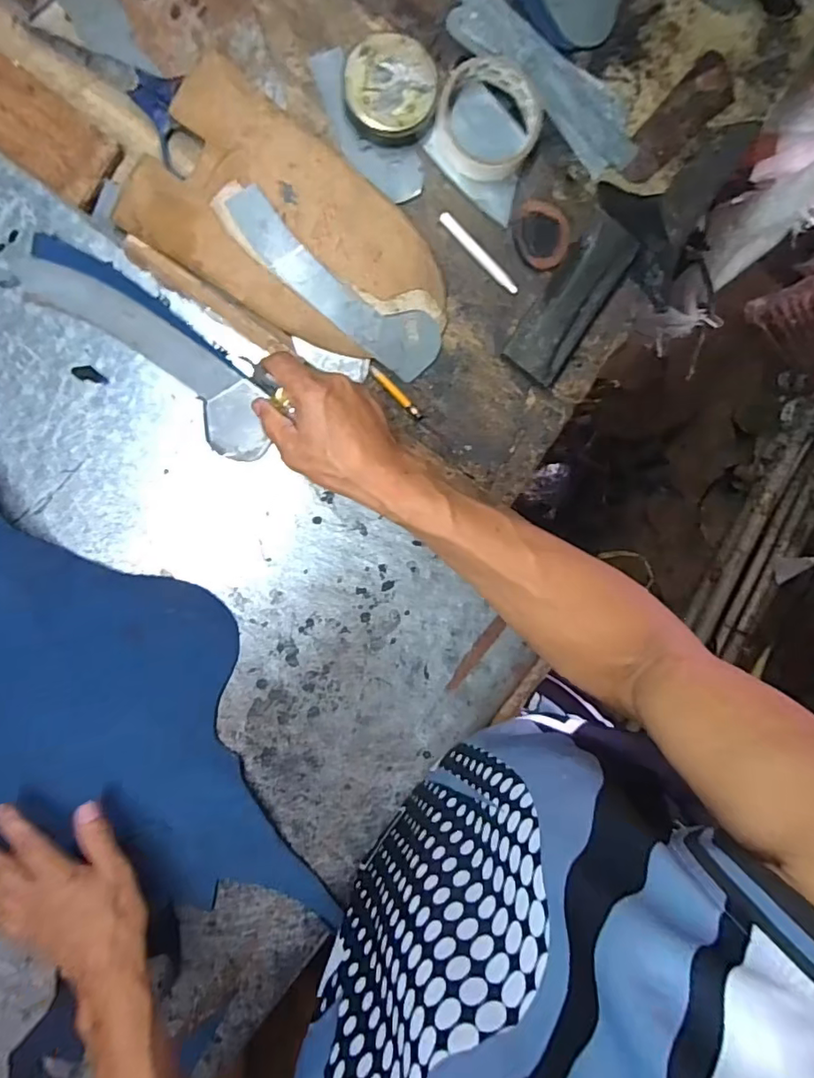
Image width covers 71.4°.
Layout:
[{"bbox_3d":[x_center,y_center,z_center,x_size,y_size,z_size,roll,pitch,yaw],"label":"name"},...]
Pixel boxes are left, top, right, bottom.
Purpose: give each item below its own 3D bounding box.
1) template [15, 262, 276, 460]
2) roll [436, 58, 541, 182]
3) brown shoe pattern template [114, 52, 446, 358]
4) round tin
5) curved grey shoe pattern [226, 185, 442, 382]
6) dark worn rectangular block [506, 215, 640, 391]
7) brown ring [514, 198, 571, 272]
[{"bbox_3d":[-0.202,-0.151,0.455,0.221,0.006,0.057,40,95,-9],"label":"template"},{"bbox_3d":[0.068,-0.352,0.478,0.088,0.020,0.089,-1,99,-9],"label":"roll"},{"bbox_3d":[-0.090,-0.259,0.474,0.247,0.012,0.149,29,95,-11],"label":"brown shoe pattern template"},{"bbox_3d":[-0.013,-0.368,0.465,0.073,0.023,0.068,-1,98,-4],"label":"round tin"},{"bbox_3d":[-0.062,-0.214,0.481,0.202,0.008,0.053,35,94,-8],"label":"curved grey shoe pattern"},{"bbox_3d":[0.148,-0.213,0.504,0.052,0.018,0.151,34,94,-8],"label":"dark worn rectangular block"},{"bbox_3d":[0.120,-0.270,0.500,0.049,0.010,0.058,15,96,-6],"label":"brown ring"}]

